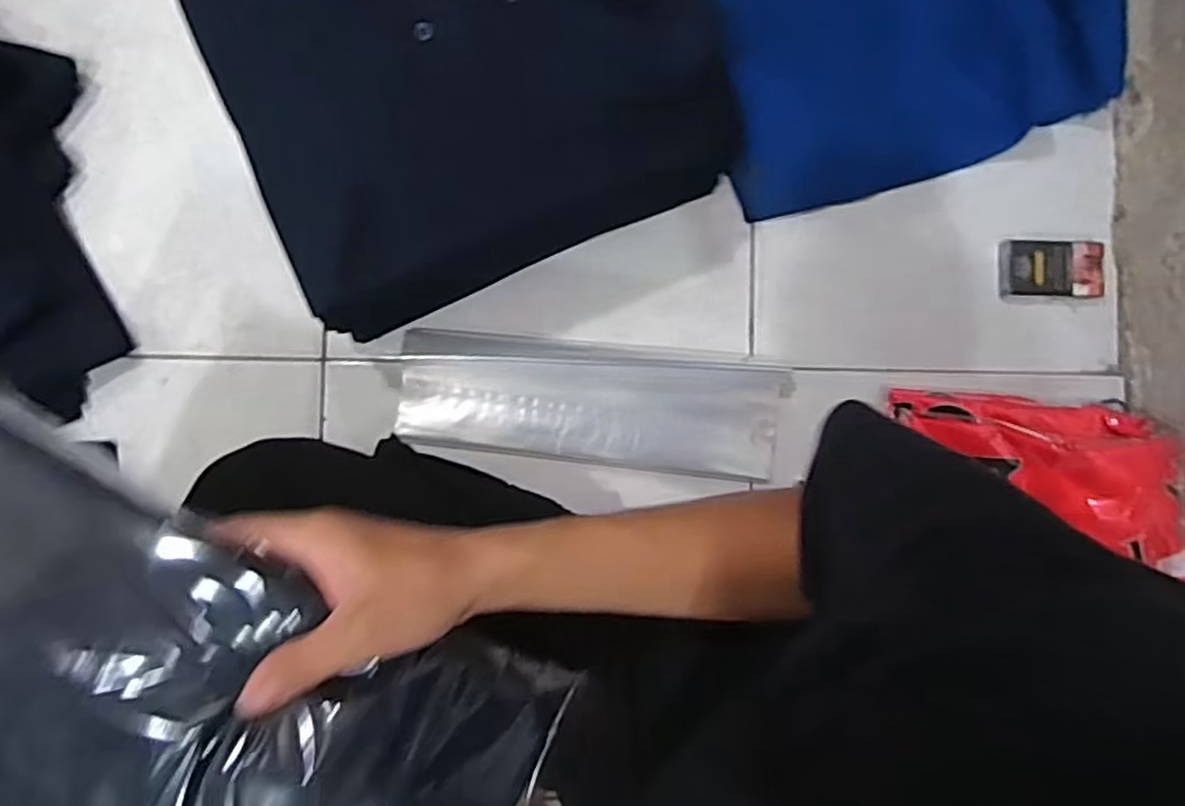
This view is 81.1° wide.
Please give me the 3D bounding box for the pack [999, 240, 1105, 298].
[{"bbox_3d":[0.450,-0.131,0.677,0.096,0.016,0.054,0,91,-5],"label":"pack"}]

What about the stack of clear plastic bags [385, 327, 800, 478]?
[{"bbox_3d":[0.002,0.001,0.650,0.351,0.030,0.106,6,91,-5],"label":"stack of clear plastic bags"}]

